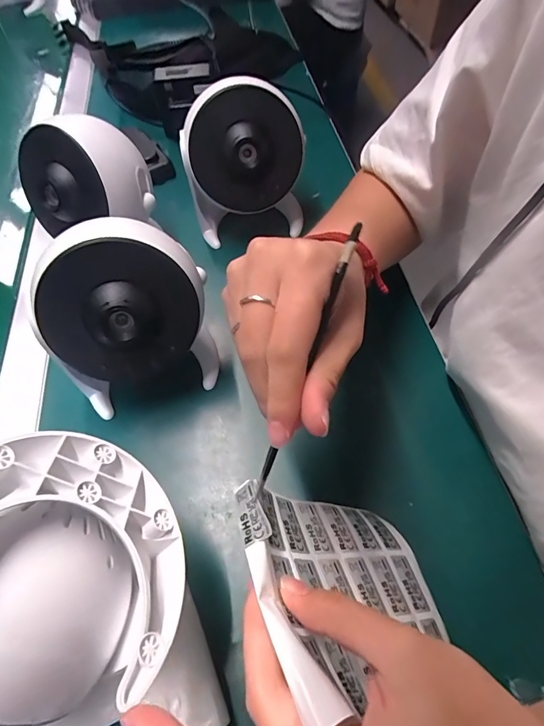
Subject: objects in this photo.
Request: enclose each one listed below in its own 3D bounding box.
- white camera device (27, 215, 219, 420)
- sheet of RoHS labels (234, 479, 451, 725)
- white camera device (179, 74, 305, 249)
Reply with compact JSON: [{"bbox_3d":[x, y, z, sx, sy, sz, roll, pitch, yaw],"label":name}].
[{"bbox_3d":[-0.106,-0.034,0.313,0.115,0.141,0.084,-28,61,-14],"label":"white camera device"},{"bbox_3d":[0.043,0.111,0.214,0.018,0.132,0.098,-53,41,23],"label":"sheet of RoHS labels"},{"bbox_3d":[-0.026,-0.193,0.408,0.115,0.136,0.068,-9,58,-3],"label":"white camera device"}]

